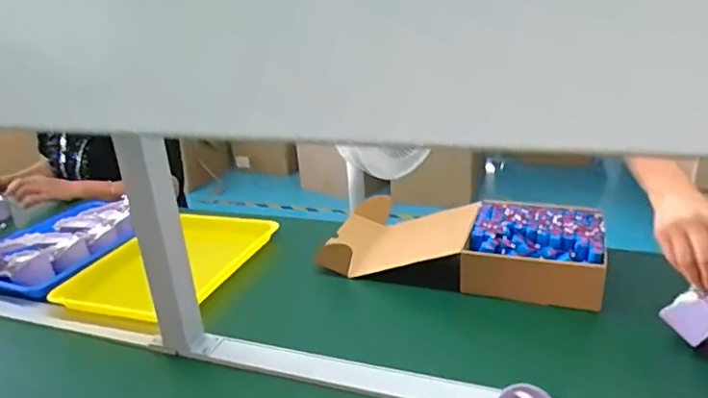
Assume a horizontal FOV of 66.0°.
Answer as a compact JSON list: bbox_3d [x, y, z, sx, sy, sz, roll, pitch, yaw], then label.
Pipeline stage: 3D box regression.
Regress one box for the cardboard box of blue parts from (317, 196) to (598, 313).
[{"bbox_3d":[0.174,0.072,0.897,0.424,0.079,0.210,6,26,25],"label":"cardboard box of blue parts"}]

